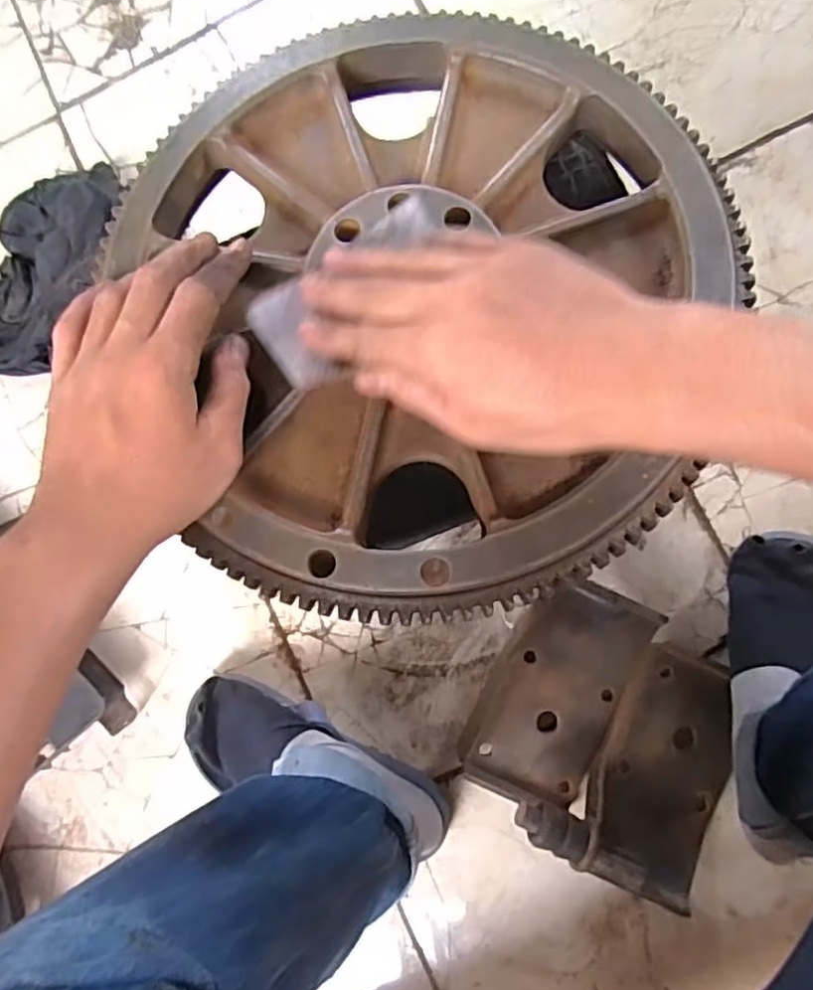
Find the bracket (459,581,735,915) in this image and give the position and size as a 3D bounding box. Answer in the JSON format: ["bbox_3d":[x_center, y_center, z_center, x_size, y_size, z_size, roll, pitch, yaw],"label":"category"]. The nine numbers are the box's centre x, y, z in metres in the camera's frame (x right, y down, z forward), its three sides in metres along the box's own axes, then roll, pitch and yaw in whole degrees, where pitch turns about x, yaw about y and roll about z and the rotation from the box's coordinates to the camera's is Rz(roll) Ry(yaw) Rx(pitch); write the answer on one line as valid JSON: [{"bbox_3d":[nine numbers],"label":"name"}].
[{"bbox_3d":[0.177,0.205,0.592,0.219,0.067,0.215,25,88,8],"label":"bracket"}]

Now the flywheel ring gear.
[{"bbox_3d":[0.015,-0.103,0.331,0.276,0.048,0.304,-21,83,4],"label":"flywheel ring gear"}]

